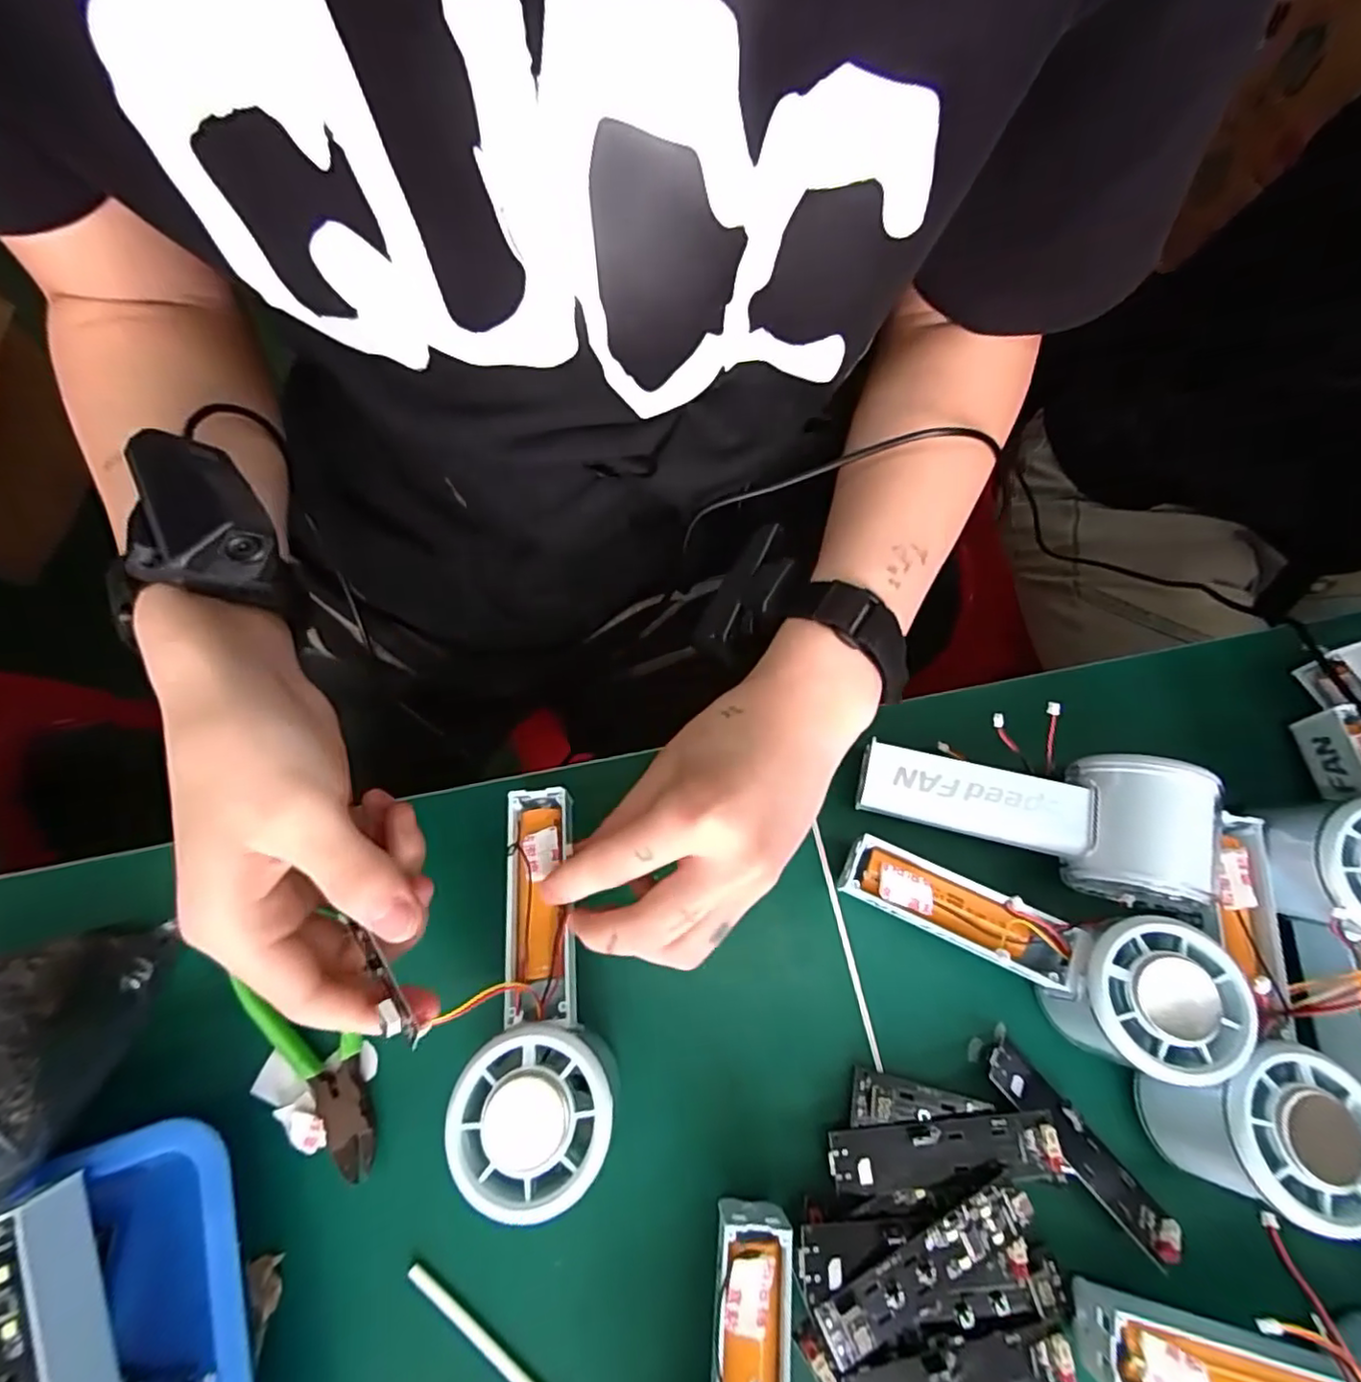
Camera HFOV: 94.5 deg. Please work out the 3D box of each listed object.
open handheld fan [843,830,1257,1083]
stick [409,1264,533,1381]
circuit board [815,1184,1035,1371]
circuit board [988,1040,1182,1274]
[{"bbox_3d":[0.148,0.109,0.276,0.155,0.051,0.056,21,73,21],"label":"open handheld fan"},{"bbox_3d":[-0.078,0.254,0.246,0.076,0.004,0.005,36,75,8],"label":"stick"},{"bbox_3d":[0.095,0.223,0.244,0.092,0.013,0.025,-23,76,-9],"label":"circuit board"},{"bbox_3d":[0.168,0.193,0.264,0.020,0.017,0.091,-41,79,-13],"label":"circuit board"}]

